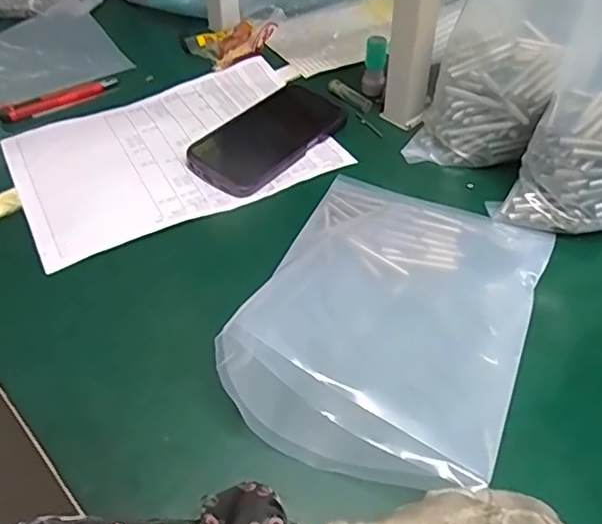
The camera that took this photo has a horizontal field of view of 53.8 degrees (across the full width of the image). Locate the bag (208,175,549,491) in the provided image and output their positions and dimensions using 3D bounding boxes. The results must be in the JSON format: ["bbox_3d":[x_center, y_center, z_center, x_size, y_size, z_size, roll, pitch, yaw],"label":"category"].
[{"bbox_3d":[0.066,0.016,0.406,0.176,0.066,0.258,19,49,19],"label":"bag"}]

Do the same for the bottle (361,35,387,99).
[{"bbox_3d":[0.078,-0.209,0.634,0.021,0.058,0.020,-7,46,-6],"label":"bottle"}]

